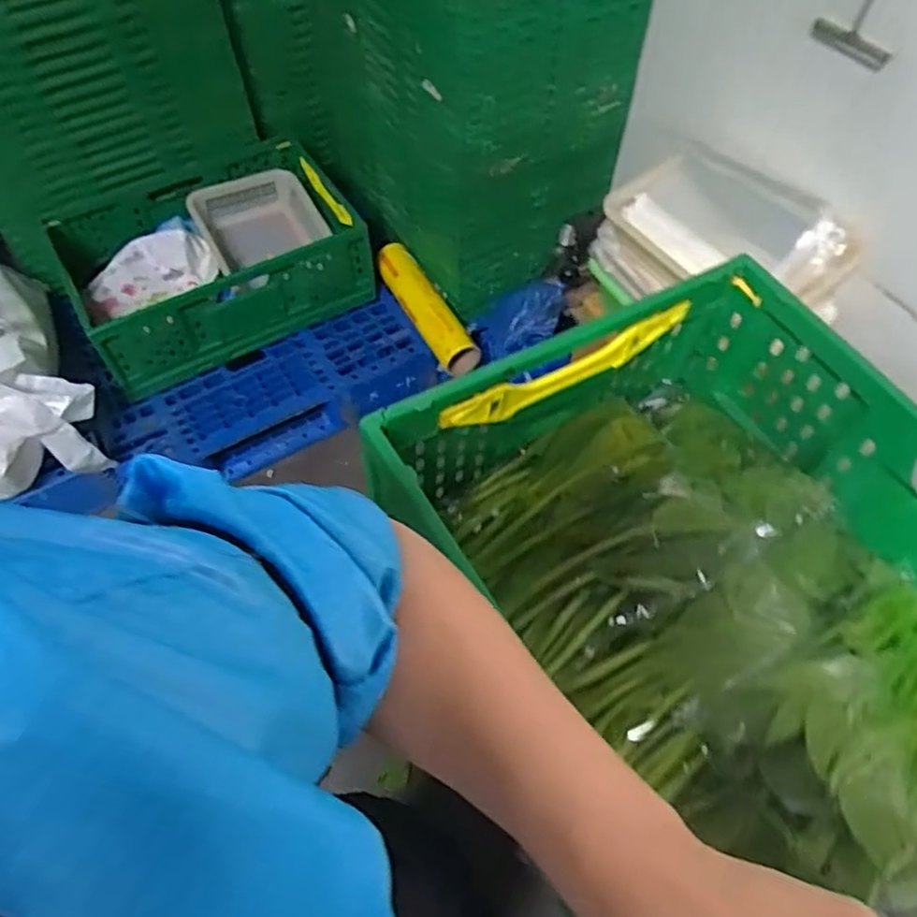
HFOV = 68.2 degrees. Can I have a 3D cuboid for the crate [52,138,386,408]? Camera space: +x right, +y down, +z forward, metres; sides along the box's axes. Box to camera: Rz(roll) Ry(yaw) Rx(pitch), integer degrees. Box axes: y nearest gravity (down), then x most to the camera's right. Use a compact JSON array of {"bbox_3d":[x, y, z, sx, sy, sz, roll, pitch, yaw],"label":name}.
[{"bbox_3d":[-0.553,-0.451,1.527,0.604,0.176,0.452,-28,63,-17],"label":"crate"}]

